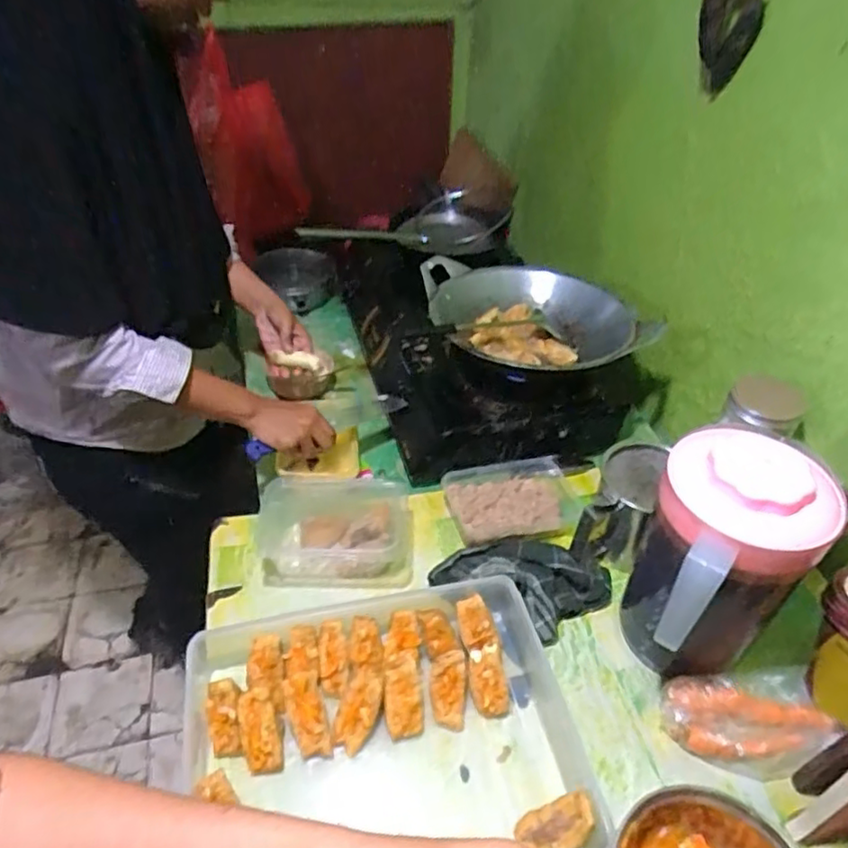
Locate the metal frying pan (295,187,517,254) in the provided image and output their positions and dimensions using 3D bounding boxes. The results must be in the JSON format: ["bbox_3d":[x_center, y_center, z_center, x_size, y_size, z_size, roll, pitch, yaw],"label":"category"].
[{"bbox_3d":[-0.033,-0.419,1.324,0.408,0.051,0.208,-18,45,-23],"label":"metal frying pan"}]

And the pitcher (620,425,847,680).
[{"bbox_3d":[0.282,0.150,0.630,0.147,0.254,0.159,25,45,23],"label":"pitcher"}]

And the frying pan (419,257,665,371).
[{"bbox_3d":[0.172,-0.164,1.011,0.369,0.092,0.267,10,41,7],"label":"frying pan"}]

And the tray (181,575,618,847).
[{"bbox_3d":[-0.037,0.309,0.618,0.378,0.098,0.288,-7,42,-12],"label":"tray"}]

